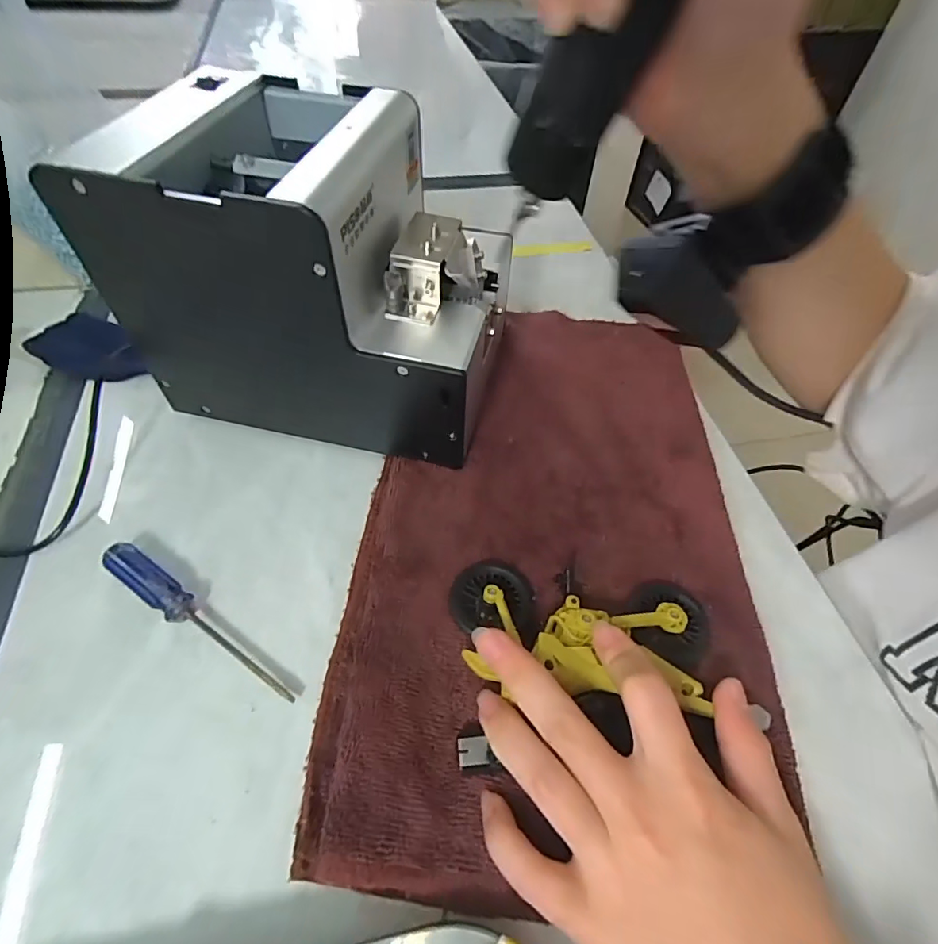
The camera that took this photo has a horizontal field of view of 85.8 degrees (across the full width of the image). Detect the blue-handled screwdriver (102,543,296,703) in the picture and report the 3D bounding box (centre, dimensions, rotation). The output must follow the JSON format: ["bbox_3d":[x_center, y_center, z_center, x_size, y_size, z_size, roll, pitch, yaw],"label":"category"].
[{"bbox_3d":[-0.127,0.070,0.235,0.117,0.012,0.015,30,57,17],"label":"blue-handled screwdriver"}]

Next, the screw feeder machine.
[{"bbox_3d":[-0.073,-0.103,0.280,0.175,0.150,0.122,14,54,5],"label":"screw feeder machine"}]

